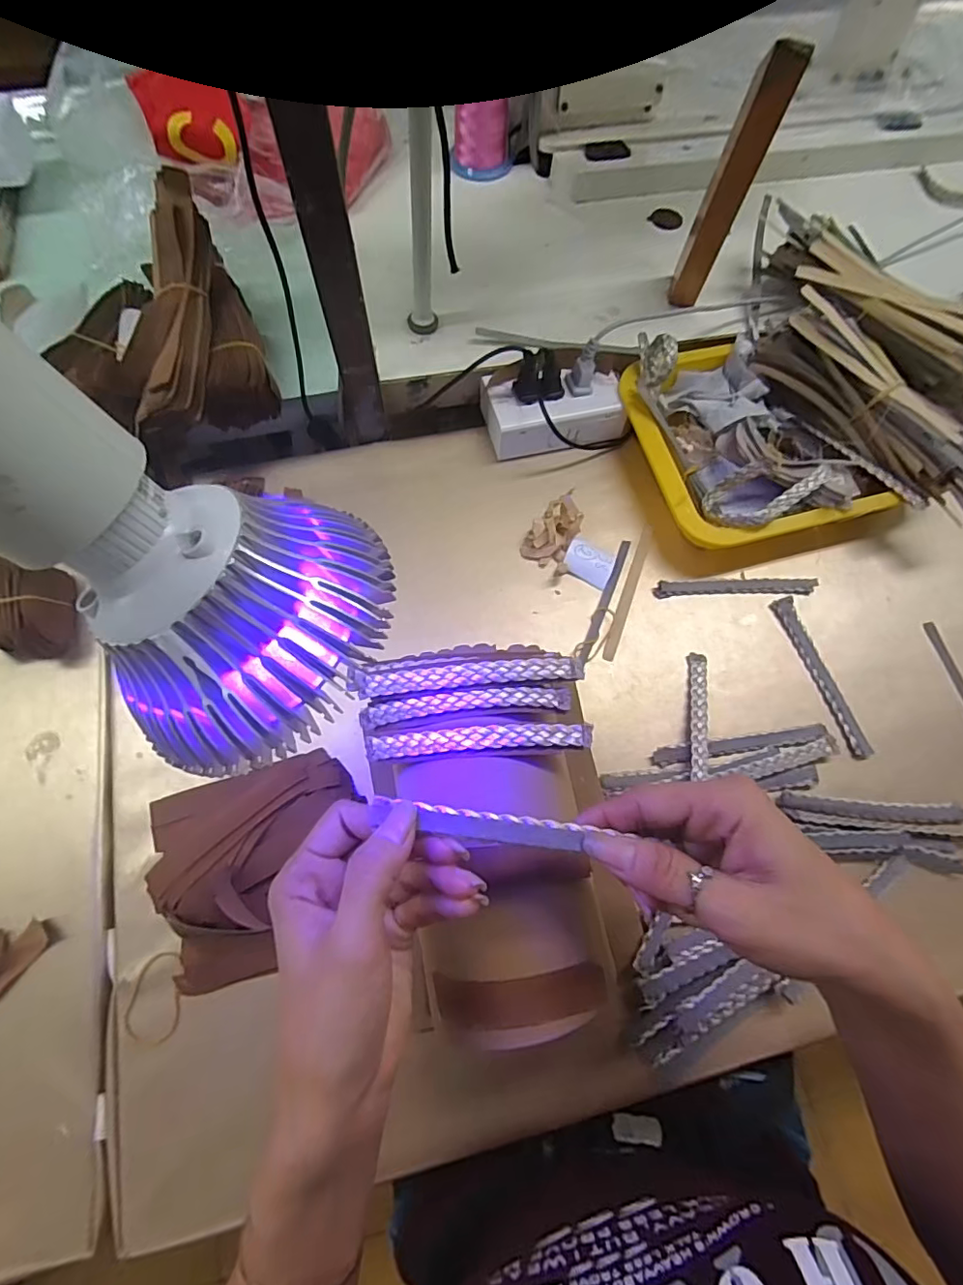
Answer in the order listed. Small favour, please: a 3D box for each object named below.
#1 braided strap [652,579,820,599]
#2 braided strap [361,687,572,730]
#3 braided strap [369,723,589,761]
[{"bbox_3d":[0.214,-0.047,0.459,0.137,0.006,0.014,-1,73,-3],"label":"braided strap"},{"bbox_3d":[-0.009,0.037,0.315,0.121,0.028,0.013,-4,70,-4],"label":"braided strap"},{"bbox_3d":[-0.002,0.056,0.307,0.126,0.025,0.014,-2,70,-3],"label":"braided strap"}]

